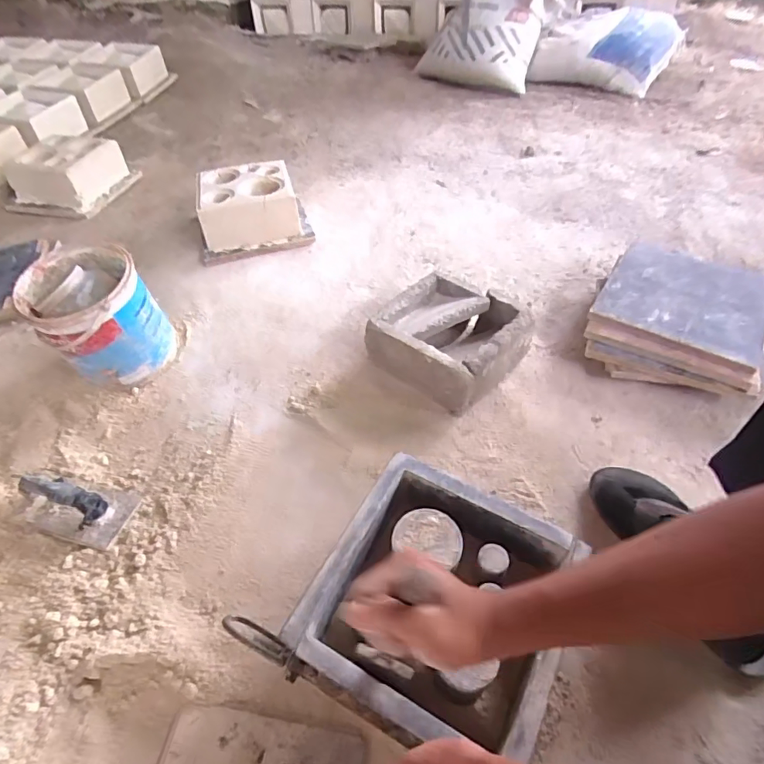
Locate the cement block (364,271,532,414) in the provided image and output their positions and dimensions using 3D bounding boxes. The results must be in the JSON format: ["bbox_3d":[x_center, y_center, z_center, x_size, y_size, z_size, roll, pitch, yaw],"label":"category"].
[{"bbox_3d":[0.116,-0.071,0.828,0.211,0.099,0.196,32,56,25],"label":"cement block"}]

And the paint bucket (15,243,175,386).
[{"bbox_3d":[-0.468,-0.100,0.824,0.172,0.185,0.170,0,50,0],"label":"paint bucket"}]

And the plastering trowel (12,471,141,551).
[{"bbox_3d":[-0.441,0.162,0.681,0.171,0.063,0.088,12,50,11],"label":"plastering trowel"}]

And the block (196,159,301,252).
[{"bbox_3d":[-0.294,-0.394,1.077,0.202,0.095,0.179,-13,46,-8],"label":"block"}]

